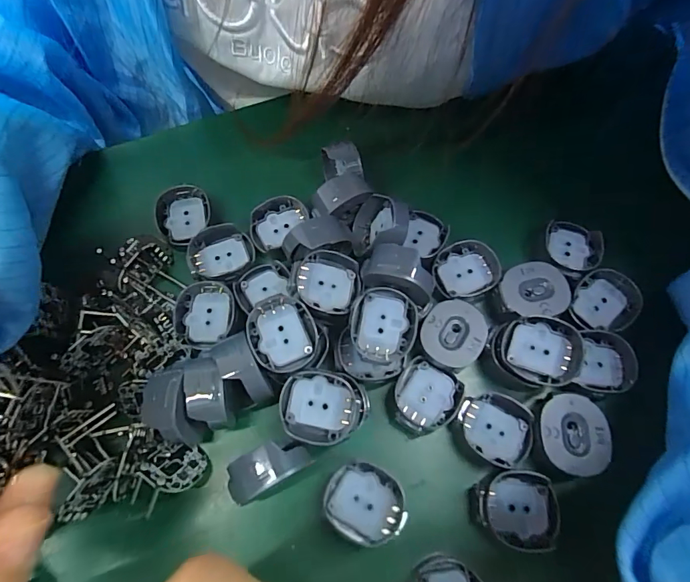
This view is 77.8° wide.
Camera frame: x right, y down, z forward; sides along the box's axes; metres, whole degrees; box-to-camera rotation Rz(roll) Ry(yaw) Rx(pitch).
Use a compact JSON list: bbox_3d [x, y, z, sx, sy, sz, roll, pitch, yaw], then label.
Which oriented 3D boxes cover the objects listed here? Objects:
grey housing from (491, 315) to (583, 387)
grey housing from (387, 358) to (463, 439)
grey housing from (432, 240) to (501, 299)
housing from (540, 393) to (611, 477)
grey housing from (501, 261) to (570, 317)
[{"bbox_3d":[0.072,0.023,0.162,0.030,0.006,0.025,4,87,11],"label":"grey housing"},{"bbox_3d":[0.030,0.041,0.165,0.024,0.009,0.030,35,72,13],"label":"grey housing"},{"bbox_3d":[0.052,-0.011,0.186,0.025,0.009,0.025,0,68,0],"label":"grey housing"},{"bbox_3d":[0.083,0.052,0.156,0.023,0.005,0.027,3,68,1],"label":"housing"},{"bbox_3d":[0.079,0.000,0.179,0.026,0.007,0.024,-4,68,-2],"label":"grey housing"}]

